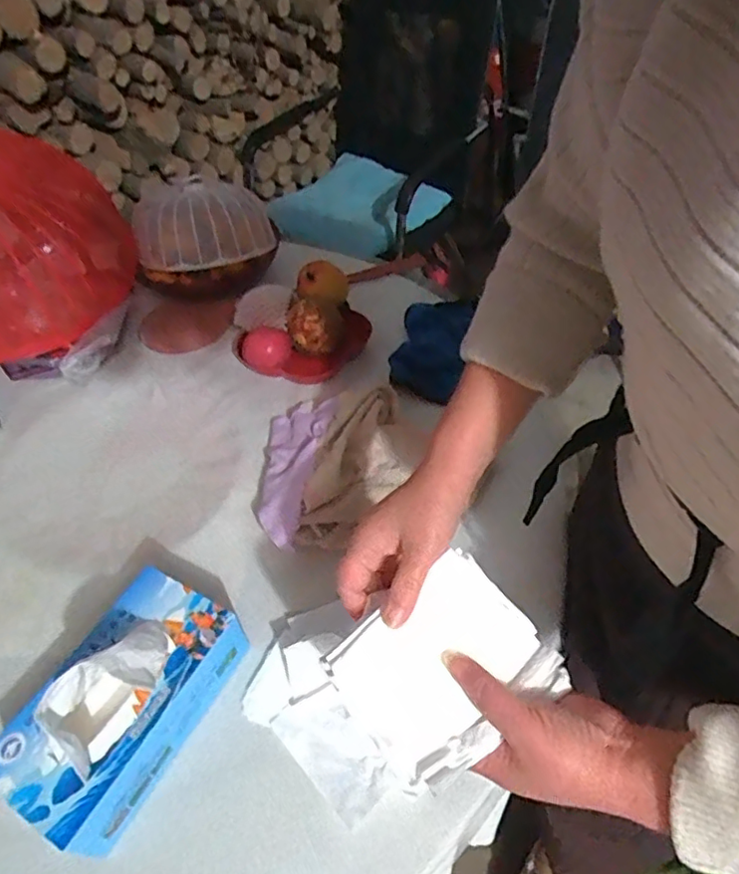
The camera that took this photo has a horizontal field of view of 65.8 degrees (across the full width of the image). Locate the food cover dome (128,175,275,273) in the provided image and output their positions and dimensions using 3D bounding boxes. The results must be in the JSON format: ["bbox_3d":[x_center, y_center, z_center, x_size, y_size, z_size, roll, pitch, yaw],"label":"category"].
[{"bbox_3d":[-0.284,-0.373,0.960,0.221,0.092,0.230,-11,49,-7],"label":"food cover dome"}]

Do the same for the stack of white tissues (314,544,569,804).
[{"bbox_3d":[0.053,0.158,0.398,0.137,0.043,0.107,-28,49,-25],"label":"stack of white tissues"}]

